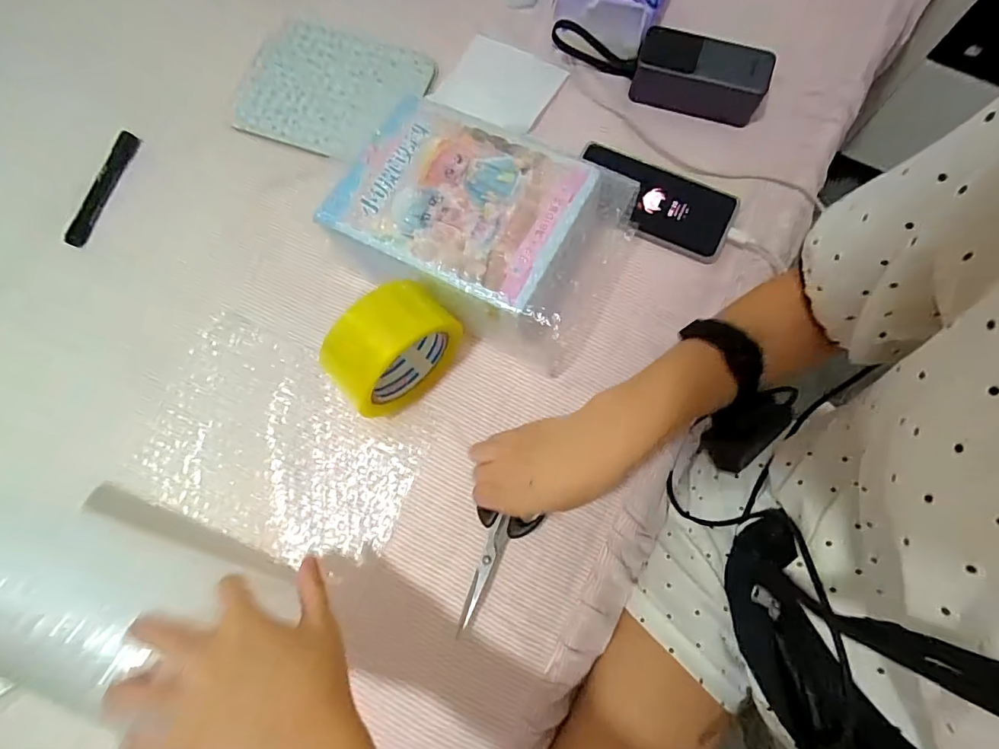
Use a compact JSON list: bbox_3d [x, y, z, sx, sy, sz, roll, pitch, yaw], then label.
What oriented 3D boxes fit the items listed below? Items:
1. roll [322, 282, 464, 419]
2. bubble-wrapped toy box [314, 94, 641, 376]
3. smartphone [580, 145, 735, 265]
[{"bbox_3d":[-0.087,-0.020,0.404,0.107,0.094,0.061,-43,78,-9],"label":"roll"},{"bbox_3d":[-0.015,-0.129,0.439,0.240,0.084,0.159,26,77,8],"label":"bubble-wrapped toy box"},{"bbox_3d":[0.153,-0.175,0.483,0.160,0.013,0.085,22,77,7],"label":"smartphone"}]

